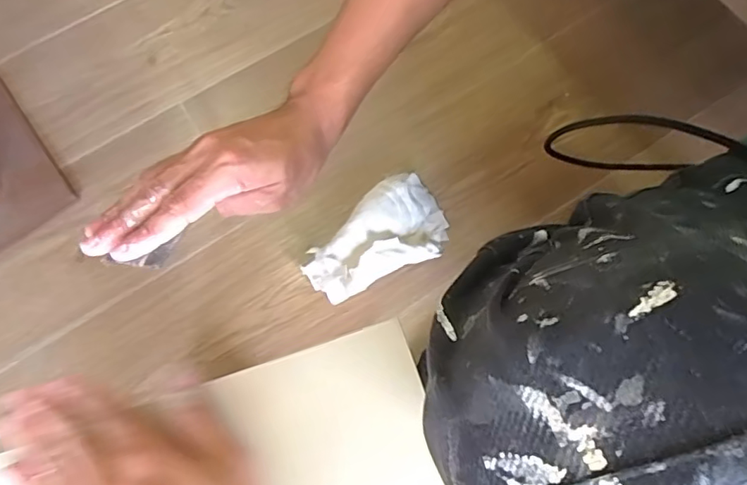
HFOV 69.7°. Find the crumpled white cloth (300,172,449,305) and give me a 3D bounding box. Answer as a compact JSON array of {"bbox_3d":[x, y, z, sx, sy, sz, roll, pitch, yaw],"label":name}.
[{"bbox_3d":[0.002,-0.006,0.631,0.176,0.040,0.101,-30,74,-9],"label":"crumpled white cloth"}]

